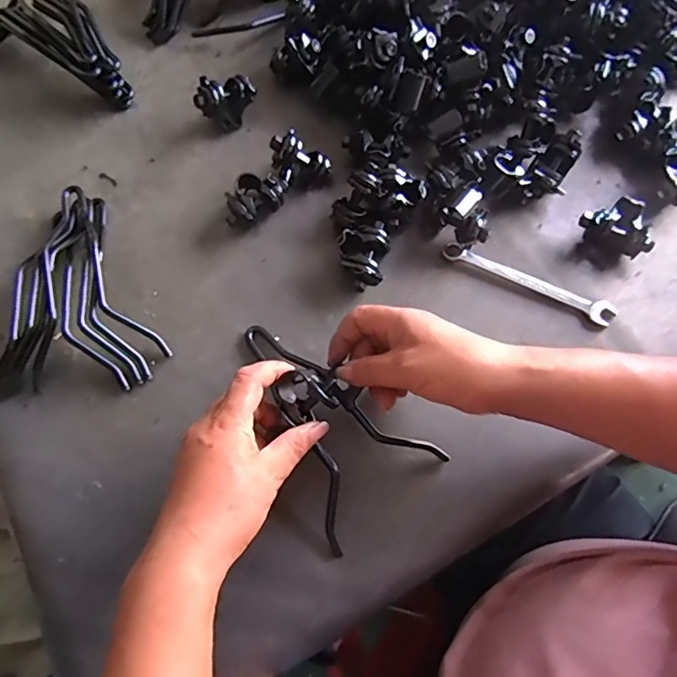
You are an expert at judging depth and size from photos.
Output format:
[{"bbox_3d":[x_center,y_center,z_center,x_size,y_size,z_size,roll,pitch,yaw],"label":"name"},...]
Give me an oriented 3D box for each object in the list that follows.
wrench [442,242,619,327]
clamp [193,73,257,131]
[{"bbox_3d":[0.180,-0.055,0.481,0.166,0.008,0.022,26,71,9],"label":"wrench"},{"bbox_3d":[-0.120,-0.254,0.539,0.064,0.046,0.034,-17,70,-7],"label":"clamp"}]

